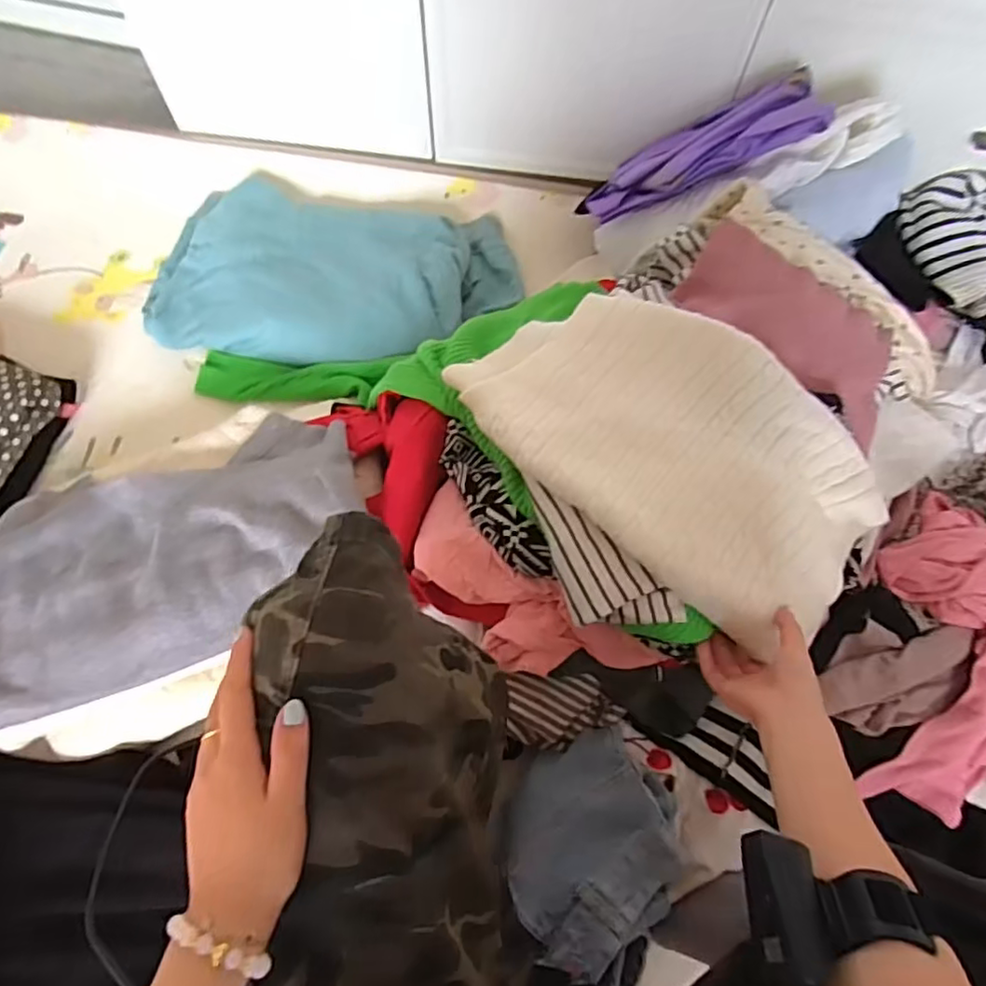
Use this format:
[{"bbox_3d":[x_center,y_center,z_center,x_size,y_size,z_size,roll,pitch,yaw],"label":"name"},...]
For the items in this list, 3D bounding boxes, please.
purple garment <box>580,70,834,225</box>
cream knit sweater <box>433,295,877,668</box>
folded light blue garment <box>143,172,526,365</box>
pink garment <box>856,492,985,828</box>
[{"bbox_3d":[0.253,-0.425,0.777,0.278,0.051,0.136,-15,64,29],"label":"purple garment"},{"bbox_3d":[0.171,-0.045,0.598,0.392,0.095,0.235,36,72,13],"label":"cream knit sweater"},{"bbox_3d":[-0.235,-0.337,0.927,0.516,0.048,0.305,11,68,4],"label":"folded light blue garment"},{"bbox_3d":[0.521,0.175,0.684,0.182,0.072,0.338,14,68,5],"label":"pink garment"}]

